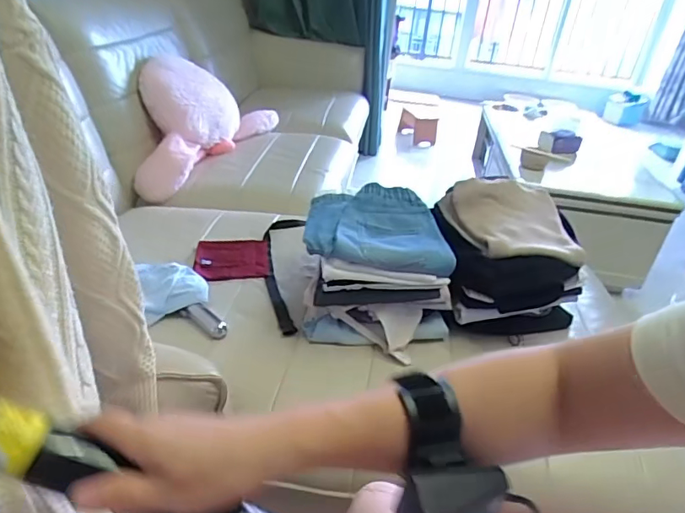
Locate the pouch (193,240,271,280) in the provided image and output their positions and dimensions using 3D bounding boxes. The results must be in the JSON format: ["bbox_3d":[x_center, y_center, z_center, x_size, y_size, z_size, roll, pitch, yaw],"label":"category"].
[{"bbox_3d":[-0.269,0.001,1.232,0.171,0.015,0.167,-1,30,-12],"label":"pouch"}]

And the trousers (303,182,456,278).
[{"bbox_3d":[0.068,-0.060,0.998,0.270,0.082,0.210,1,29,-9],"label":"trousers"}]

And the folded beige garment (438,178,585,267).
[{"bbox_3d":[0.357,-0.085,1.050,0.197,0.106,0.226,-7,31,-21],"label":"folded beige garment"}]

